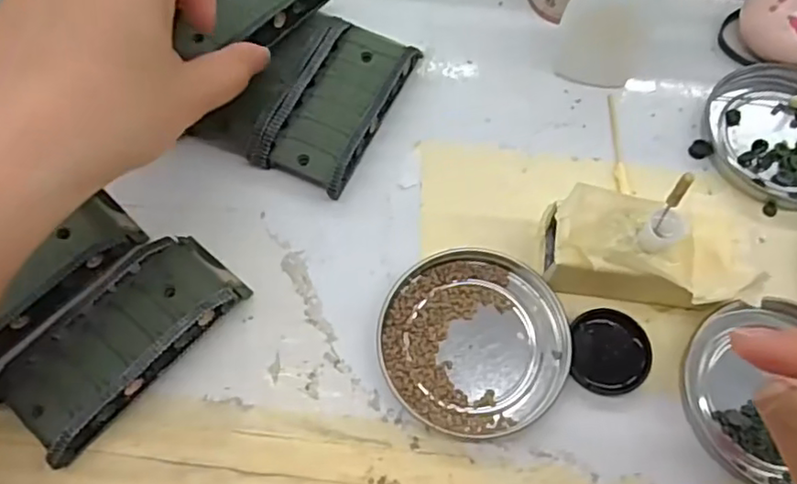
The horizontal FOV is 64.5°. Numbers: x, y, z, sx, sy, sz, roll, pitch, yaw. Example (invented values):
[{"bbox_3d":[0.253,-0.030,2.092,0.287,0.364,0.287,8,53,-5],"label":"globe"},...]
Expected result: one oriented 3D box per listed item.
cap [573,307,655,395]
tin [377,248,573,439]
[{"bbox_3d":[0.091,0.046,0.269,0.032,0.007,0.036,5,68,1],"label":"cap"},{"bbox_3d":[0.032,0.040,0.270,0.076,0.011,0.079,0,68,-1],"label":"tin"}]

